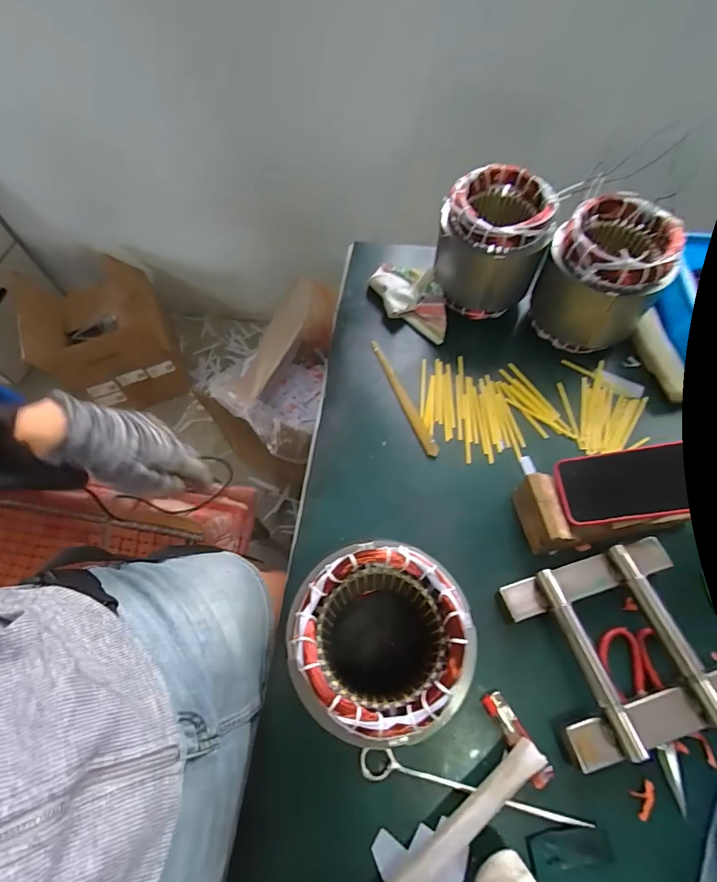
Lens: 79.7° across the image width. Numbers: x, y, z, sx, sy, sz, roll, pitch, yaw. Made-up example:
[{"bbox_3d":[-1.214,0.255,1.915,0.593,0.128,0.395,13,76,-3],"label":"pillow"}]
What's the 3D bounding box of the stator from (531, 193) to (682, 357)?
[{"bbox_3d":[0.345,-0.227,0.617,0.143,0.168,0.143,-1,63,1],"label":"stator"}]

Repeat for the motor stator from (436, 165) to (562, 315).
[{"bbox_3d":[0.195,-0.284,0.650,0.147,0.170,0.140,3,63,3],"label":"motor stator"}]

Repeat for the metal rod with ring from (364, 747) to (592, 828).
[{"bbox_3d":[0.110,0.339,0.423,0.219,0.010,0.028,6,56,8],"label":"metal rod with ring"}]

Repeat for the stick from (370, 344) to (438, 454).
[{"bbox_3d":[0.063,-0.067,0.626,0.018,0.013,0.206,-21,64,-9],"label":"stick"}]

